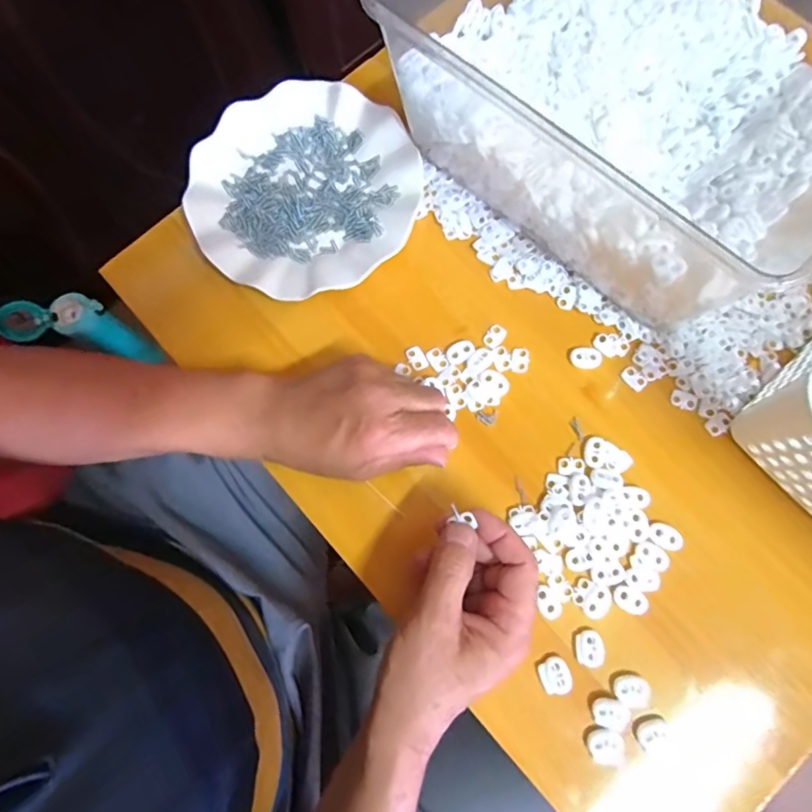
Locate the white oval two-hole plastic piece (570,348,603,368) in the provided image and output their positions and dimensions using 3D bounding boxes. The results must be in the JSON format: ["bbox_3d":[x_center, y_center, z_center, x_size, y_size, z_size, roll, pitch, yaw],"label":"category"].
[{"bbox_3d":[0.136,-0.036,0.403,0.024,0.004,0.015,10,78,4],"label":"white oval two-hole plastic piece"}]

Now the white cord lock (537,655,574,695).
[{"bbox_3d":[0.099,0.179,0.354,0.020,0.005,0.022,0,77,2],"label":"white cord lock"}]

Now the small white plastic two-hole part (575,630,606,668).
[{"bbox_3d":[0.123,0.162,0.357,0.018,0.005,0.022,-3,77,1],"label":"small white plastic two-hole part"}]

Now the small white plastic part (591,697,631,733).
[{"bbox_3d":[0.133,0.199,0.346,0.022,0.006,0.017,11,78,4],"label":"small white plastic part"}]

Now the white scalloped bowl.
[{"bbox_3d":[-0.081,-0.172,0.433,0.176,0.024,0.180,0,77,2],"label":"white scalloped bowl"}]

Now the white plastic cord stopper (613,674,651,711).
[{"bbox_3d":[0.148,0.187,0.350,0.022,0.005,0.020,0,77,2],"label":"white plastic cord stopper"}]

